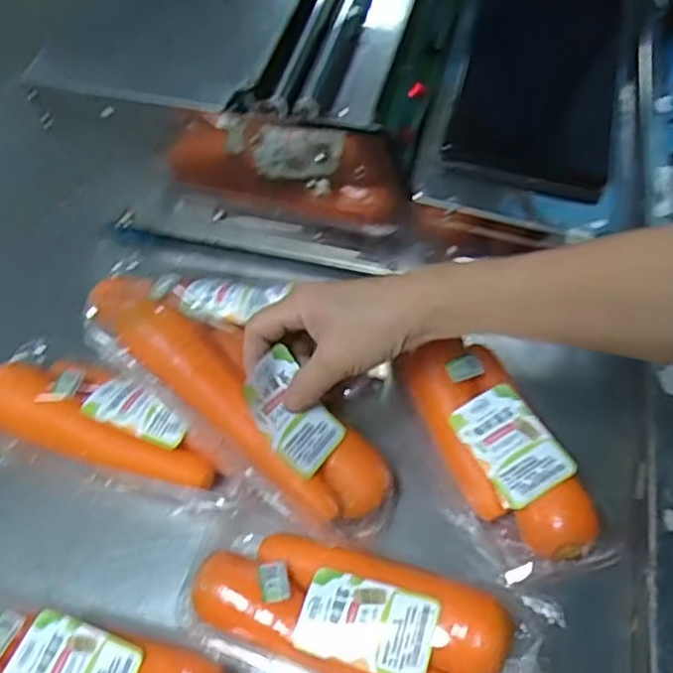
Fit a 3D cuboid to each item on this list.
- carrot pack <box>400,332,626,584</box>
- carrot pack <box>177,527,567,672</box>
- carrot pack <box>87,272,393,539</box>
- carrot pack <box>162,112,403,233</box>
[{"bbox_3d":[0.115,0.084,0.493,0.078,0.063,0.179,-24,59,-11],"label":"carrot pack"},{"bbox_3d":[0.015,0.176,0.438,0.221,0.050,0.080,13,60,12],"label":"carrot pack"},{"bbox_3d":[-0.058,0.046,0.458,0.228,0.040,0.074,38,63,-4],"label":"carrot pack"},{"bbox_3d":[-0.045,-0.146,0.610,0.206,0.082,0.042,13,60,12],"label":"carrot pack"}]

